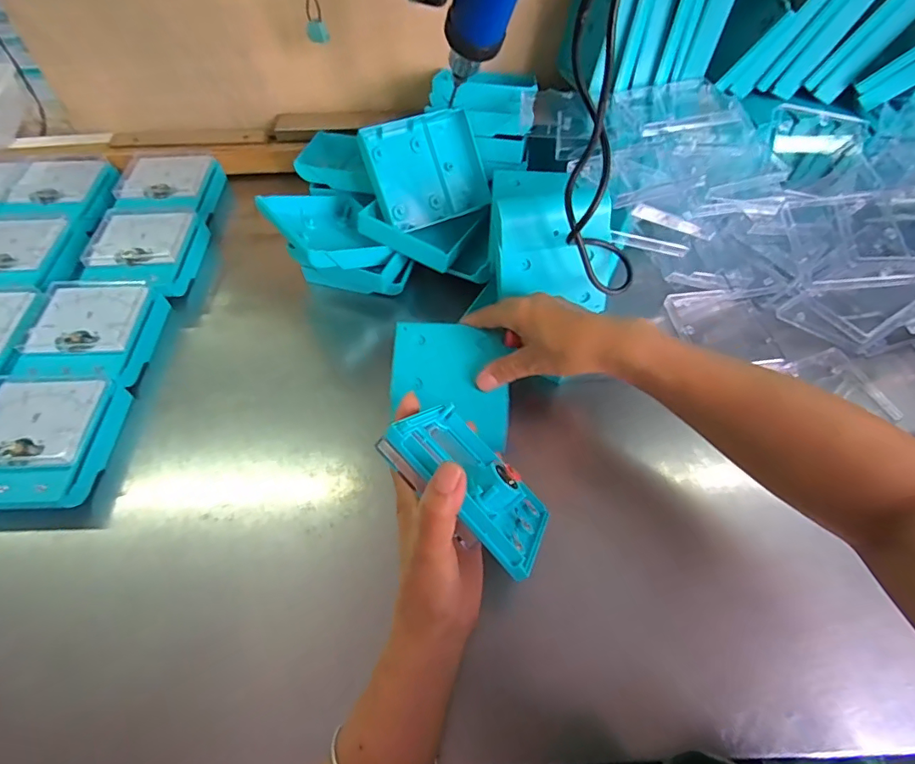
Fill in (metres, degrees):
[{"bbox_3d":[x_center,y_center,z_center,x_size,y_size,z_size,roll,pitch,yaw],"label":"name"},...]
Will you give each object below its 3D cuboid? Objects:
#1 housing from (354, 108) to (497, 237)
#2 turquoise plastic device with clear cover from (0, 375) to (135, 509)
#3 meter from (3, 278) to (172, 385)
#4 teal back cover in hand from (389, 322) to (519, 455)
[{"bbox_3d":[-0.032,-0.220,0.496,0.116,0.105,0.023,-23,14,-11],"label":"housing"},{"bbox_3d":[-0.358,0.051,0.410,0.105,0.033,0.115,-1,57,0],"label":"turquoise plastic device with clear cover"},{"bbox_3d":[-0.362,-0.047,0.476,0.104,0.039,0.113,0,57,1],"label":"meter"},{"bbox_3d":[-0.005,-0.002,0.425,0.106,0.016,0.107,7,66,0],"label":"teal back cover in hand"}]

